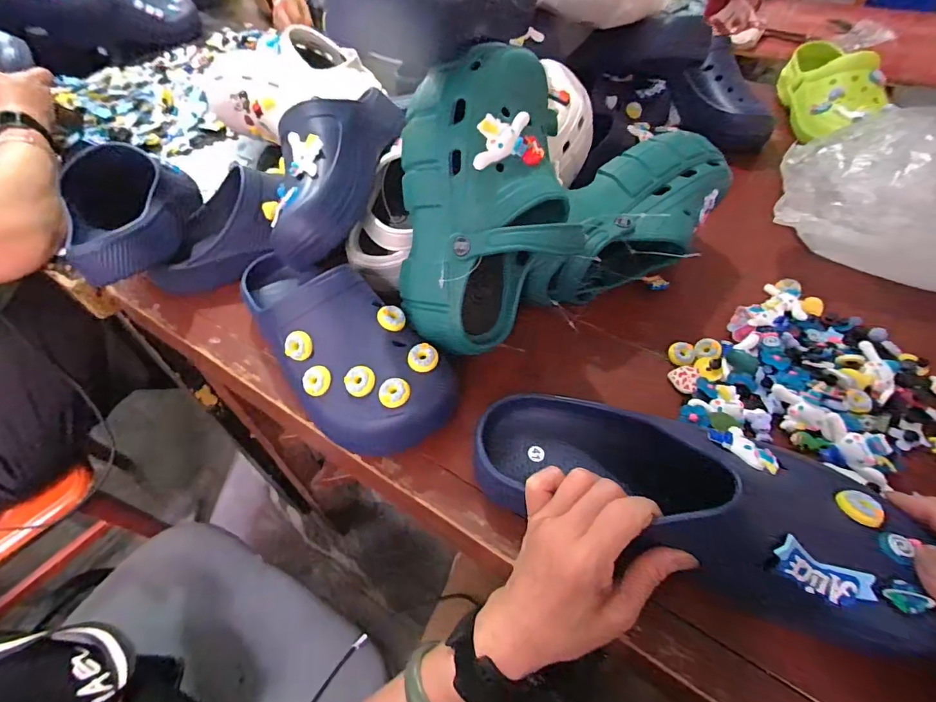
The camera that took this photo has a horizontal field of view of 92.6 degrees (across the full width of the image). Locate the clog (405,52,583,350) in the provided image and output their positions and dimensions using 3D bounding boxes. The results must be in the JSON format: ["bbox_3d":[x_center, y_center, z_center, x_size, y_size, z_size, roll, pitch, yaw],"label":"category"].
[{"bbox_3d":[0.012,-0.119,0.383,0.145,0.083,0.236,-6,92,24],"label":"clog"}]

